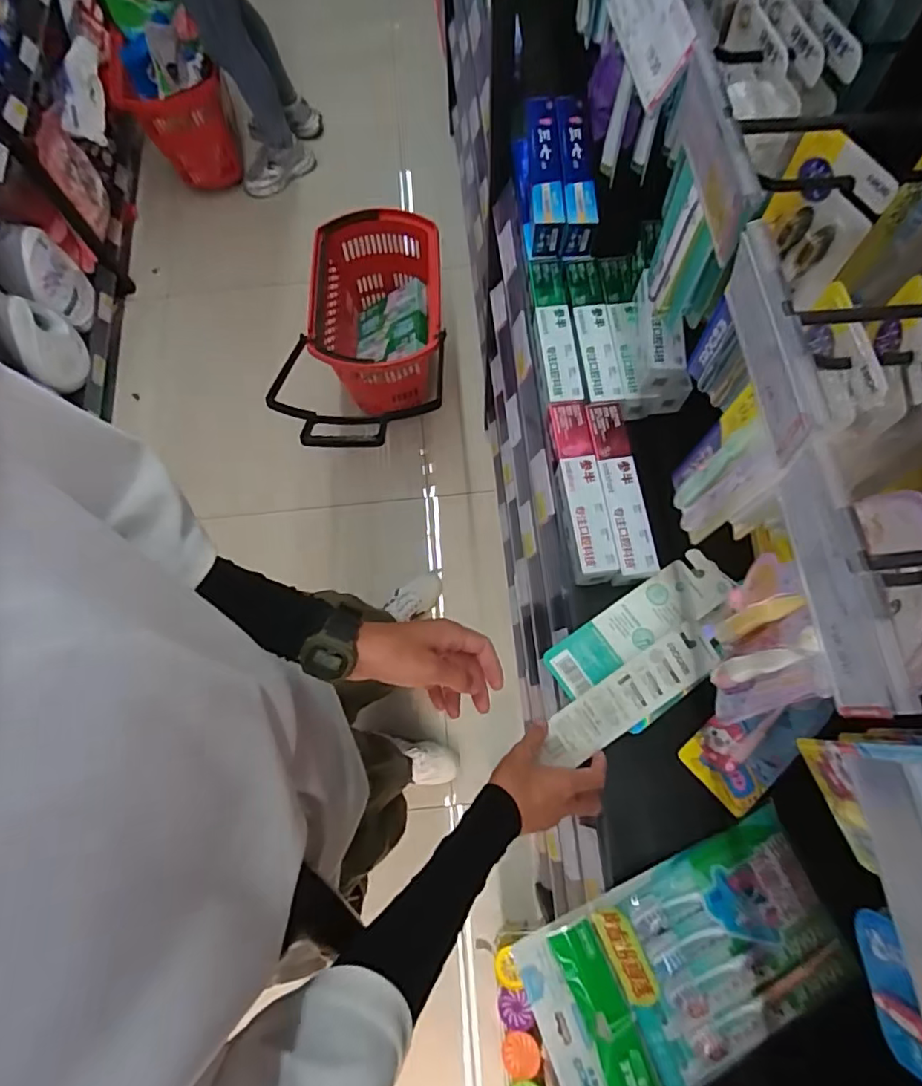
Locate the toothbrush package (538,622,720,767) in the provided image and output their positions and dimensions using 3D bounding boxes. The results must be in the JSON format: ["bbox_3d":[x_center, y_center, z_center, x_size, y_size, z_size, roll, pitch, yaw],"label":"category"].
[{"bbox_3d":[0.184,0.169,0.619,0.208,0.019,0.064,-34,98,-4],"label":"toothbrush package"}]

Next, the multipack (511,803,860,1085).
[{"bbox_3d":[0.220,0.408,0.544,0.301,0.047,0.164,-22,73,-5],"label":"multipack"}]

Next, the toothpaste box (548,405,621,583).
[{"bbox_3d":[0.147,-0.064,0.697,0.048,0.043,0.224,-7,72,0],"label":"toothpaste box"}]

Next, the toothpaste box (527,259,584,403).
[{"bbox_3d":[0.128,-0.282,0.758,0.045,0.031,0.218,-5,72,0],"label":"toothpaste box"}]

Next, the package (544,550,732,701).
[{"bbox_3d":[0.208,0.093,0.653,0.237,0.026,0.067,-33,74,-9],"label":"package"}]

